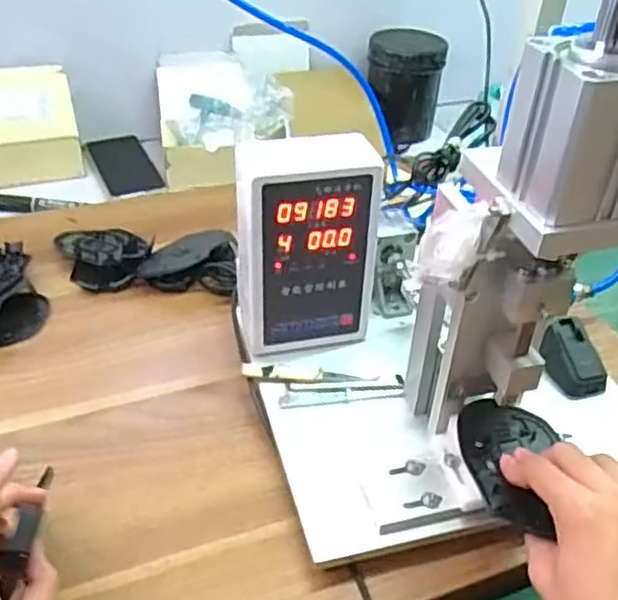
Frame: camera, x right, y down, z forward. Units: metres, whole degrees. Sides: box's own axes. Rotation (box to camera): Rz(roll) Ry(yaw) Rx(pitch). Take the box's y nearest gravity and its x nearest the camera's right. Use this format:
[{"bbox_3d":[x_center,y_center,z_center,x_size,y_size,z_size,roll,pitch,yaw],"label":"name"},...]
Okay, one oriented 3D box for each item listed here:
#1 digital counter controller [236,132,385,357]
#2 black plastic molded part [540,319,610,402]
[{"bbox_3d":[-0.004,-0.042,0.591,0.112,0.178,0.063,-9,41,-14],"label":"digital counter controller"},{"bbox_3d":[0.226,0.049,0.604,0.044,0.034,0.064,-10,41,-15],"label":"black plastic molded part"}]

